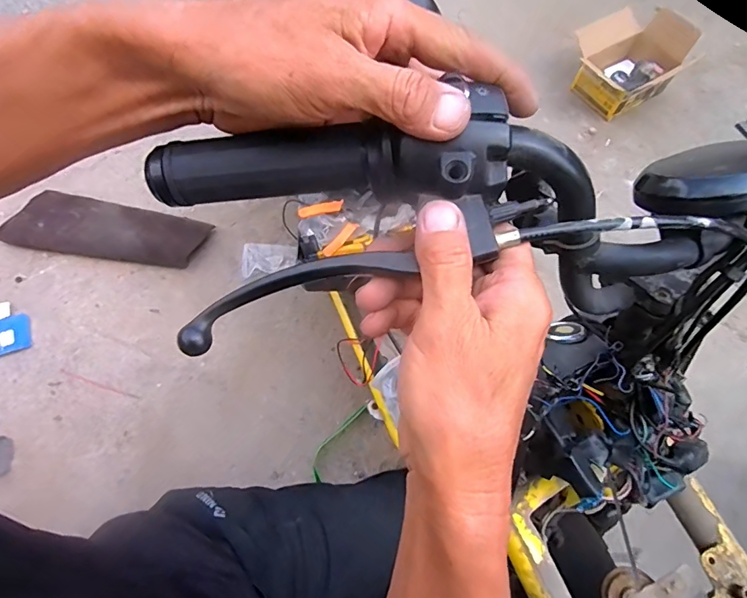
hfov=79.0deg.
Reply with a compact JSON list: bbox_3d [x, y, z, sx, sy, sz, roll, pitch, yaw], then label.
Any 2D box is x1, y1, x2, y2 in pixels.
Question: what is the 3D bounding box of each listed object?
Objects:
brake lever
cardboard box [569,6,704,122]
[{"bbox_3d":[-0.020,-0.010,0.236,0.168,0.015,0.029,-19,70,3],"label":"brake lever"},{"bbox_3d":[0.884,-0.837,1.562,0.361,0.177,0.300,-30,73,-13],"label":"cardboard box"}]

